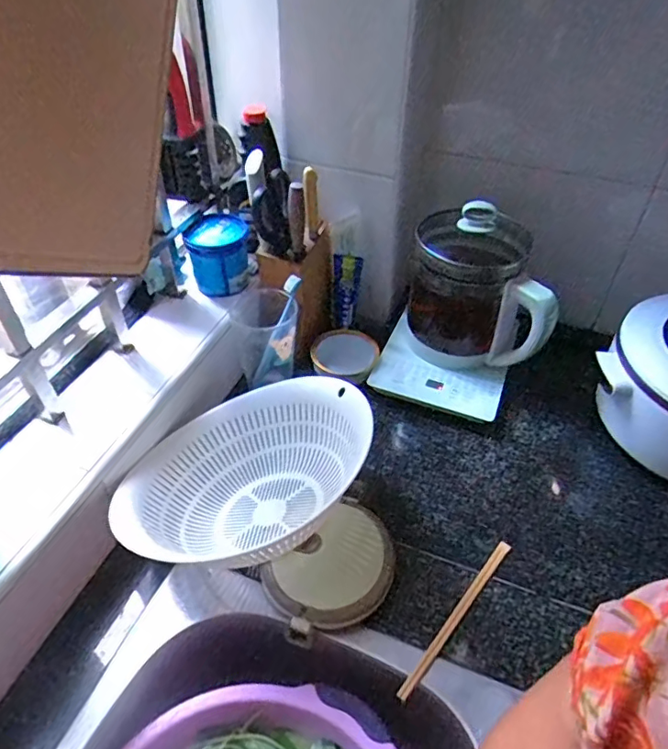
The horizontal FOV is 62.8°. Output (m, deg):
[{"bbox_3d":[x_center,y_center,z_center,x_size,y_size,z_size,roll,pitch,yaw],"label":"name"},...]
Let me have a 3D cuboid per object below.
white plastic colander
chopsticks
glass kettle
[{"bbox_3d":[-0.101,0.115,0.622,0.175,0.115,0.274,35,53,29],"label":"white plastic colander"},{"bbox_3d":[0.133,0.250,0.576,0.013,0.010,0.211,31,52,26],"label":"chopsticks"},{"bbox_3d":[0.203,-0.132,0.770,0.184,0.208,0.149,10,45,8],"label":"glass kettle"}]

